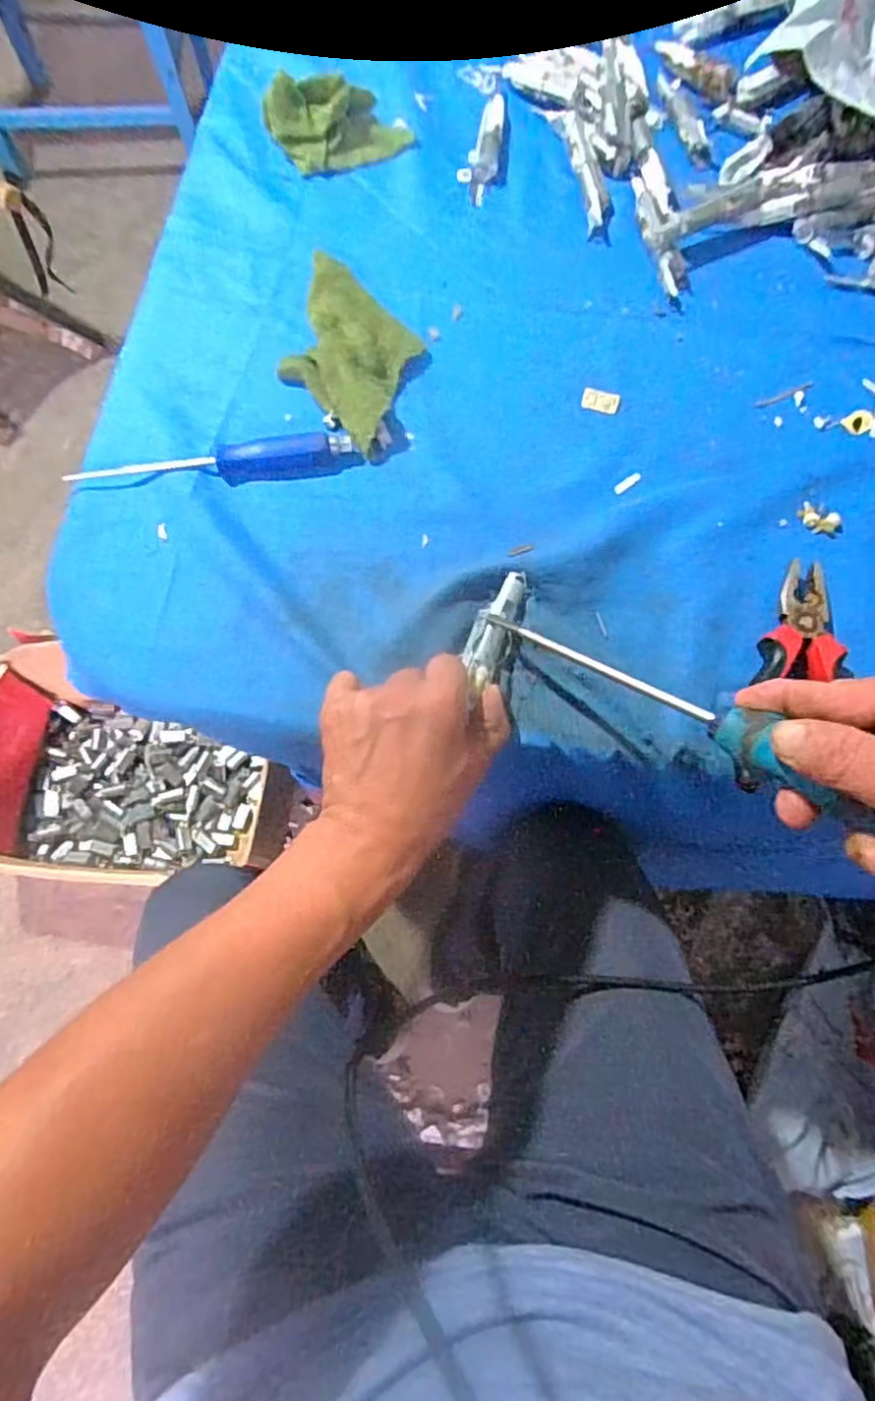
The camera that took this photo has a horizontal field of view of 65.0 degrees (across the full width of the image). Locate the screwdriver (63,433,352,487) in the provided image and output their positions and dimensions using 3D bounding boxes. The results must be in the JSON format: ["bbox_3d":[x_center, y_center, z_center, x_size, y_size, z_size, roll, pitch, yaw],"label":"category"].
[{"bbox_3d":[-0.151,-0.161,0.462,0.182,0.018,0.024,-4,70,-4],"label":"screwdriver"}]

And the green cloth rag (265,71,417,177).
[{"bbox_3d":[-0.082,-0.487,0.578,0.115,0.043,0.061,-18,70,-8],"label":"green cloth rag"}]

